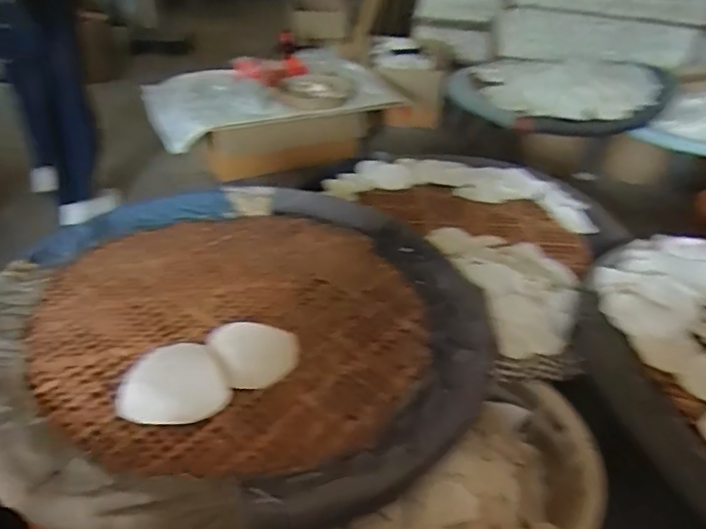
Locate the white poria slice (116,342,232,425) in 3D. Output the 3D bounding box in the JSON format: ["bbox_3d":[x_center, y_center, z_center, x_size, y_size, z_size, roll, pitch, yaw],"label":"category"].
[{"bbox_3d":[-0.285,0.187,0.850,0.154,0.017,0.172,-19,40,-26],"label":"white poria slice"}]

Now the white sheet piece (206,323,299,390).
[{"bbox_3d":[-0.164,0.140,0.924,0.137,0.022,0.155,-20,41,-27],"label":"white sheet piece"}]

